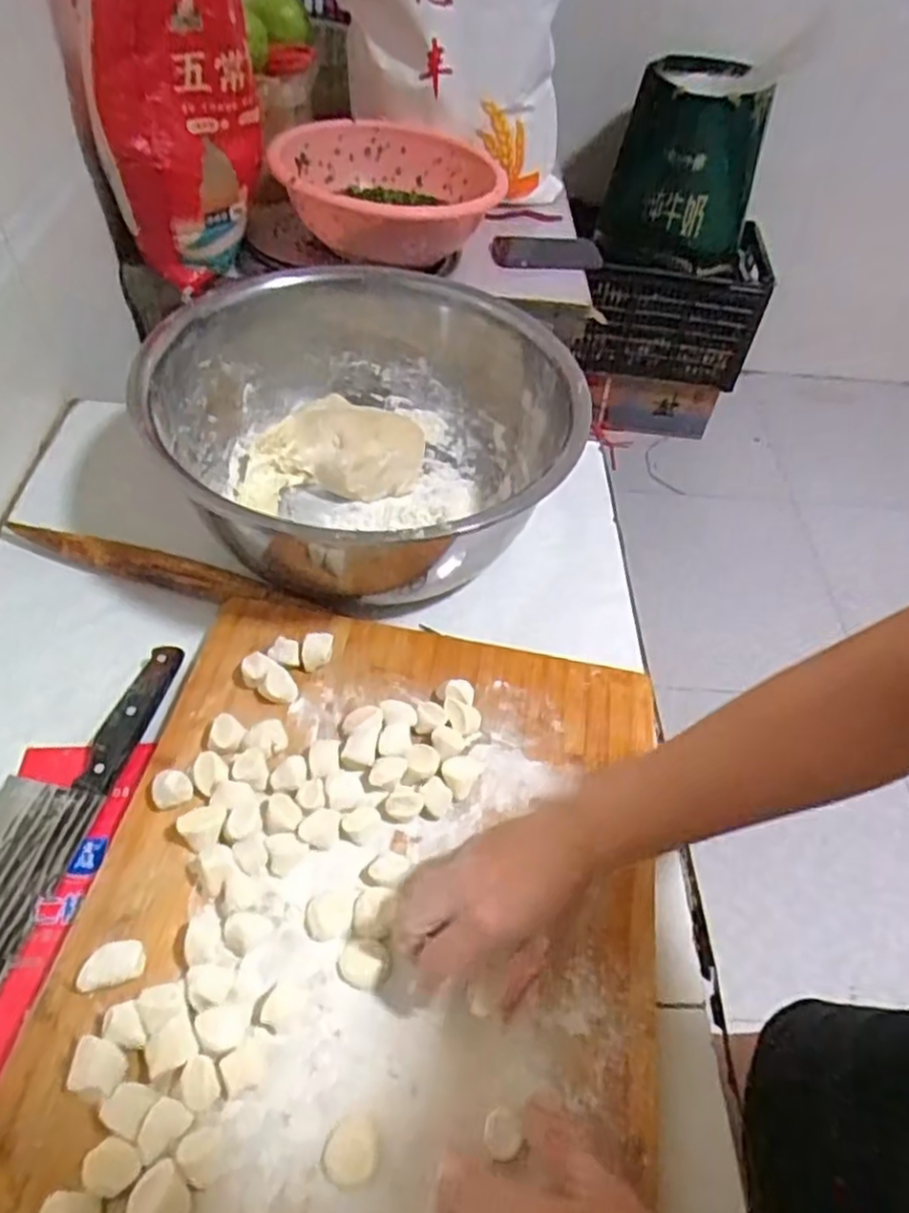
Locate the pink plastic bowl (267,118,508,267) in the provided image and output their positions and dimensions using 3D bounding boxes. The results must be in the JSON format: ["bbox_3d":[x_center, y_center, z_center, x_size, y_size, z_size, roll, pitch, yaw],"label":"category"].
[{"bbox_3d":[-0.090,-0.550,0.991,0.300,0.105,0.309,3,51,-4],"label":"pink plastic bowl"}]

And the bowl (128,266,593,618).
[{"bbox_3d":[-0.083,-0.161,0.724,0.361,0.164,0.393,3,51,-4],"label":"bowl"}]

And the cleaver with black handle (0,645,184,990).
[{"bbox_3d":[-0.296,0.146,0.526,0.079,0.017,0.291,12,52,7],"label":"cleaver with black handle"}]

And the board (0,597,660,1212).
[{"bbox_3d":[-0.060,0.233,0.451,0.364,0.032,0.558,8,52,5],"label":"board"}]

